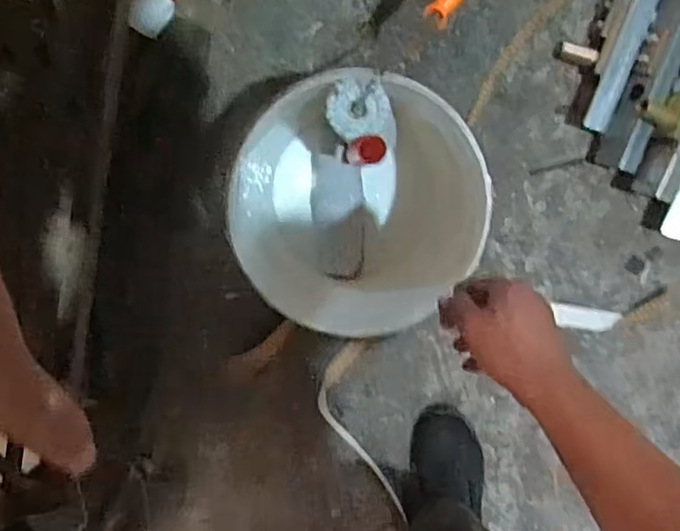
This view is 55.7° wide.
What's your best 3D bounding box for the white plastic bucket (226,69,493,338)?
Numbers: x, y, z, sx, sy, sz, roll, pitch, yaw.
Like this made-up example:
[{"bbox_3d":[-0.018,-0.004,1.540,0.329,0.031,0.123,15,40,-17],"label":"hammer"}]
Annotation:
[{"bbox_3d":[0.016,-0.077,0.804,0.252,0.299,0.251,0,99,1],"label":"white plastic bucket"}]

